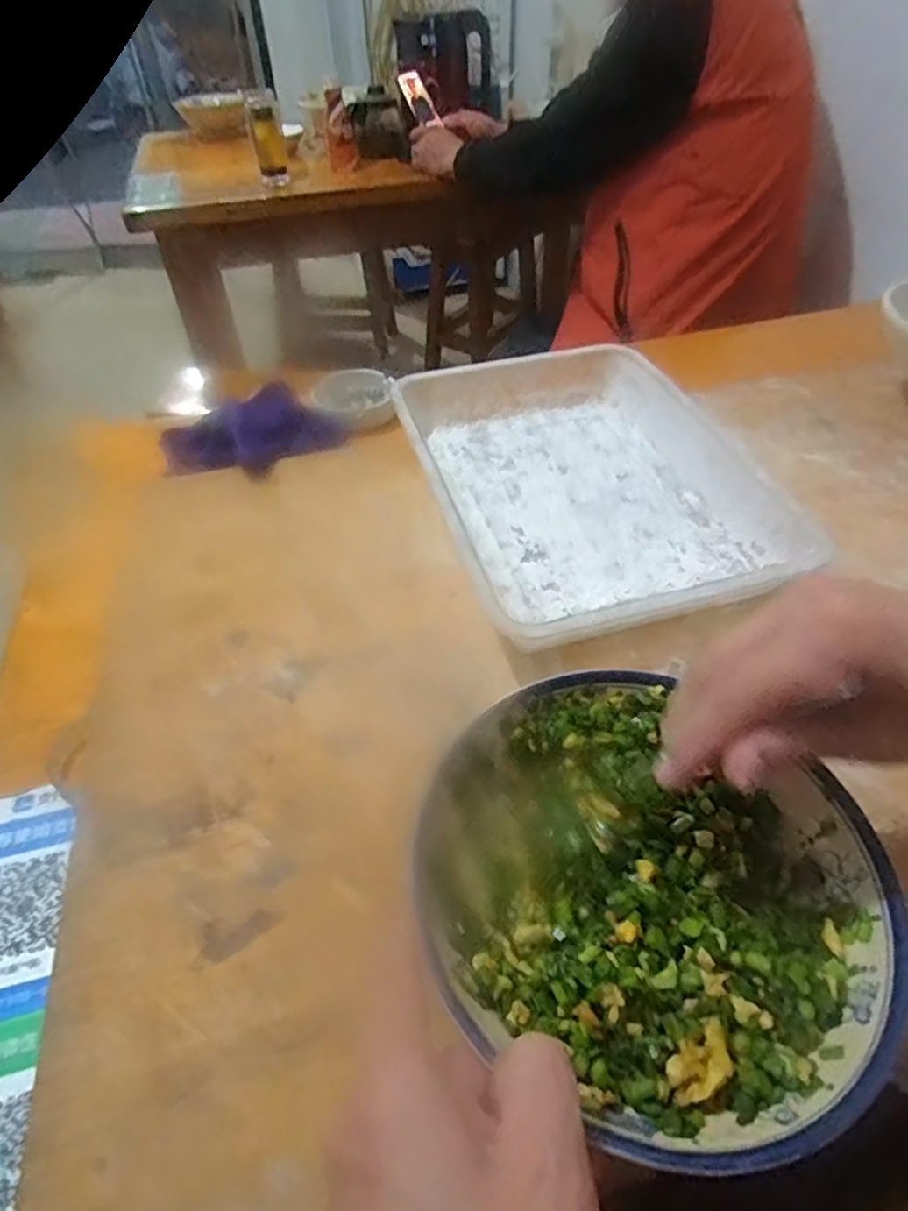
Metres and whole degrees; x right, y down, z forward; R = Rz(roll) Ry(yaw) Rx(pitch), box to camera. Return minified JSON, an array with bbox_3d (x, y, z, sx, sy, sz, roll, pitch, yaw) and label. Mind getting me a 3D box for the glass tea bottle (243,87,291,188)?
[{"bbox_3d":[-0.360,-0.903,1.247,0.069,0.135,0.079,-12,46,-9],"label":"glass tea bottle"}]

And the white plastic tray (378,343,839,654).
[{"bbox_3d":[0.095,-0.101,0.510,0.232,0.053,0.323,-13,46,-10],"label":"white plastic tray"}]

